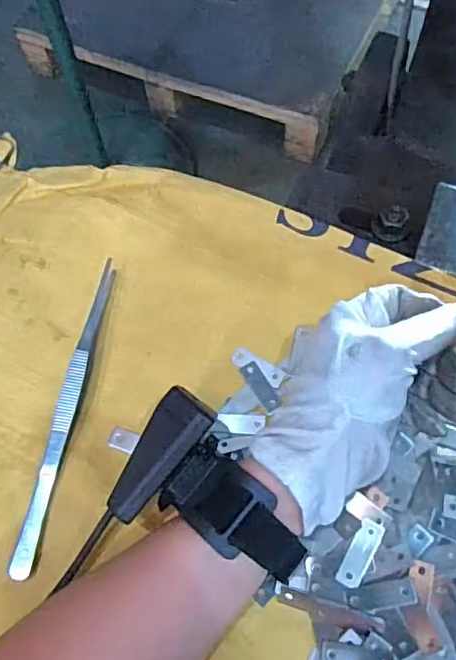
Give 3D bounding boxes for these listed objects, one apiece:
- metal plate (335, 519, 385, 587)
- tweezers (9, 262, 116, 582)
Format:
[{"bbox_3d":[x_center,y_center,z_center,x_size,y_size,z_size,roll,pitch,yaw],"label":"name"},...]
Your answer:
[{"bbox_3d":[0.071,0.119,0.312,0.013,0.004,0.035,30,68,16],"label":"metal plate"},{"bbox_3d":[-0.096,0.045,0.349,0.012,0.017,0.190,8,64,6],"label":"tweezers"}]

